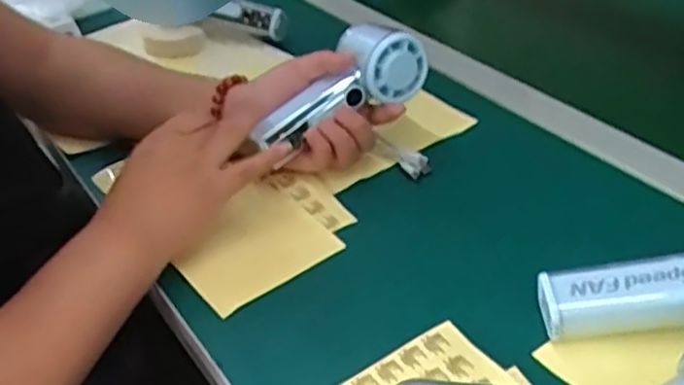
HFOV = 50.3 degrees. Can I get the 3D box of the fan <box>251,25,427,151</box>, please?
[{"bbox_3d":[-0.003,-0.086,0.582,0.137,0.053,0.052,-29,40,-4],"label":"fan"}]

